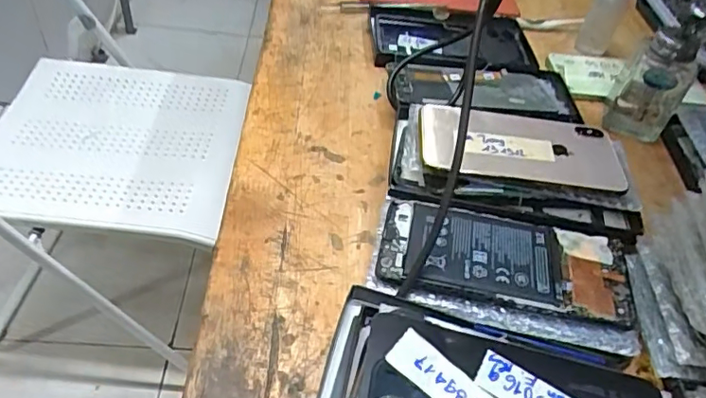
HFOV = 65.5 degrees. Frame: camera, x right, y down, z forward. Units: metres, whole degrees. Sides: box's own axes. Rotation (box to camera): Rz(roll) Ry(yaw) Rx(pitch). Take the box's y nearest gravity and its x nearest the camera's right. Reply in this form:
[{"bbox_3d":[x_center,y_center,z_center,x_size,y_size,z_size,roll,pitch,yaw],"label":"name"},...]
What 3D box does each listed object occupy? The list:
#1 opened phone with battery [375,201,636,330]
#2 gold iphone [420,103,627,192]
[{"bbox_3d":[0.100,0.038,0.363,0.160,0.010,0.080,7,48,2],"label":"opened phone with battery"},{"bbox_3d":[0.131,-0.043,0.429,0.154,0.015,0.075,9,51,0],"label":"gold iphone"}]

